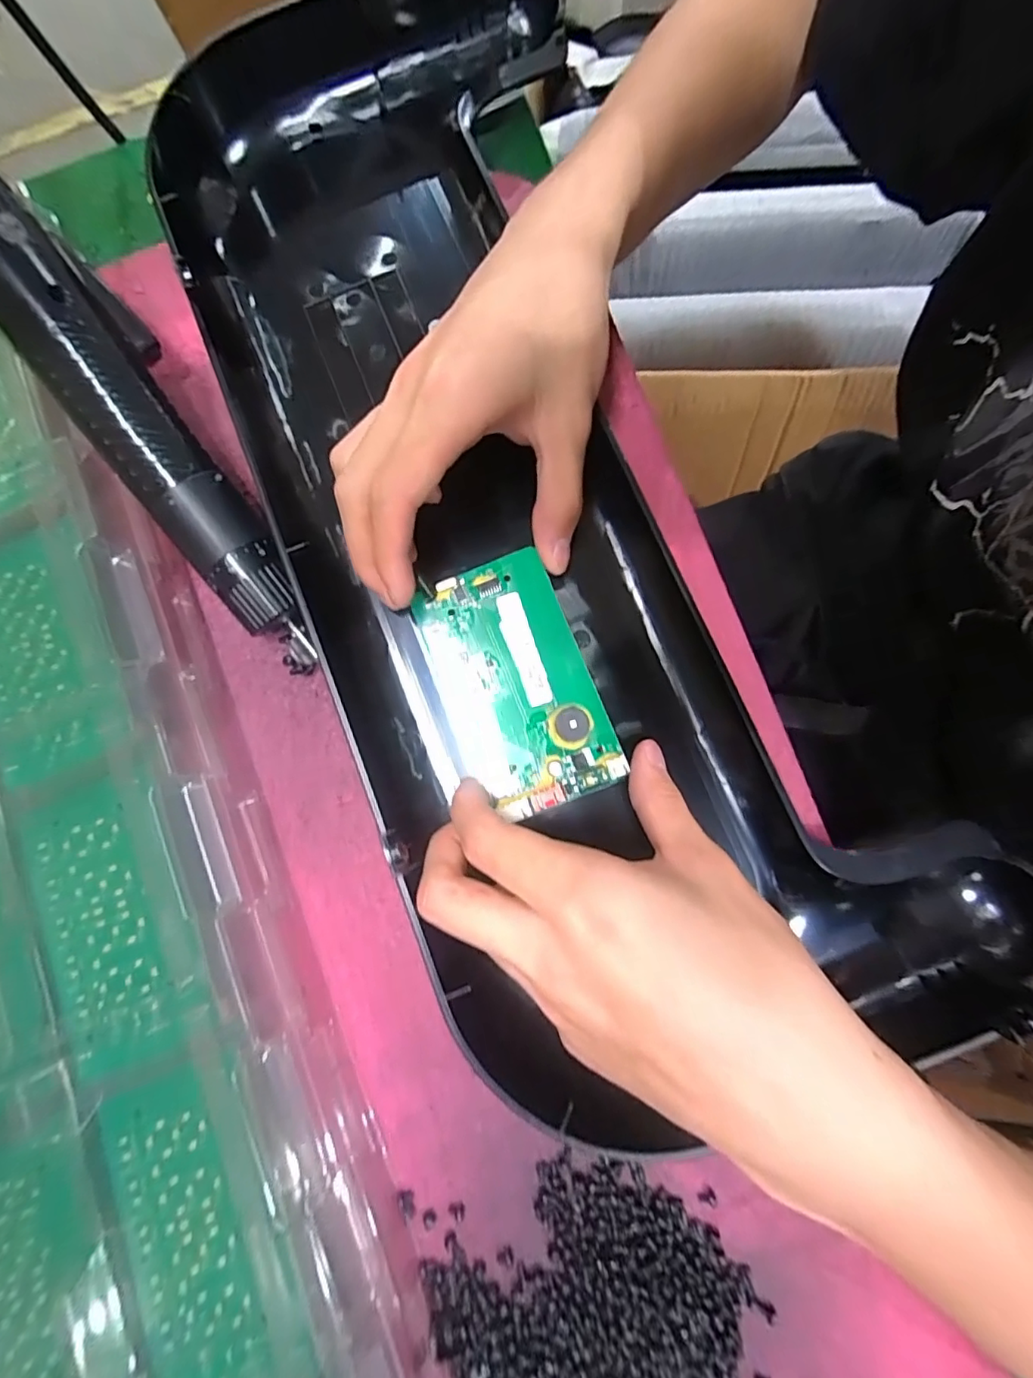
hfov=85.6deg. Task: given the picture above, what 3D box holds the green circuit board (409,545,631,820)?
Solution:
[{"bbox_3d":[-0.002,-0.003,0.236,0.062,0.012,0.104,-20,81,-4],"label":"green circuit board"}]

